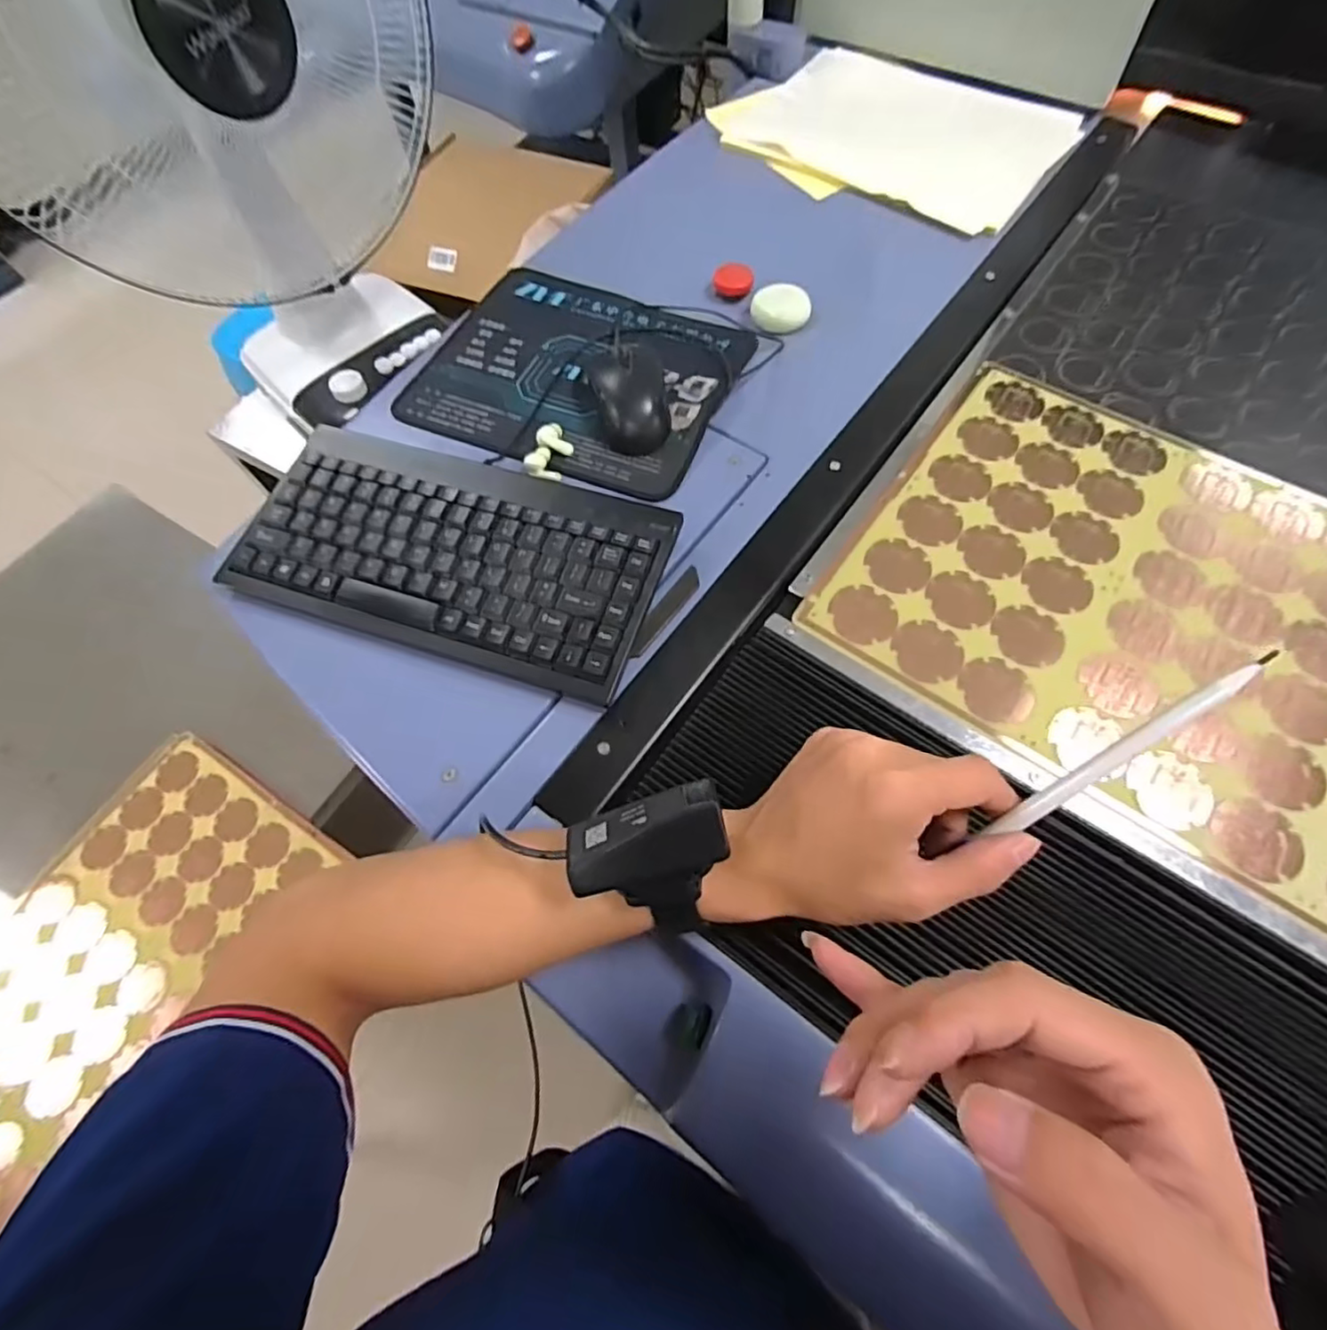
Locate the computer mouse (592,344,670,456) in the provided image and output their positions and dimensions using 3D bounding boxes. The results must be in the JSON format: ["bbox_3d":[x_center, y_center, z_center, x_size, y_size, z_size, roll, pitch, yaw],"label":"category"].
[{"bbox_3d":[-0.027,-0.215,0.489,0.056,0.036,0.095,-11,66,-3],"label":"computer mouse"}]

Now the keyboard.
[{"bbox_3d":[-0.148,-0.078,0.432,0.290,0.026,0.147,17,67,9],"label":"keyboard"}]

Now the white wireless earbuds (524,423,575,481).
[{"bbox_3d":[-0.088,-0.165,0.481,0.030,0.013,0.049,14,67,8],"label":"white wireless earbuds"}]

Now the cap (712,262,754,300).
[{"bbox_3d":[0.069,-0.380,0.609,0.037,0.015,0.037,-1,66,2],"label":"cap"}]

